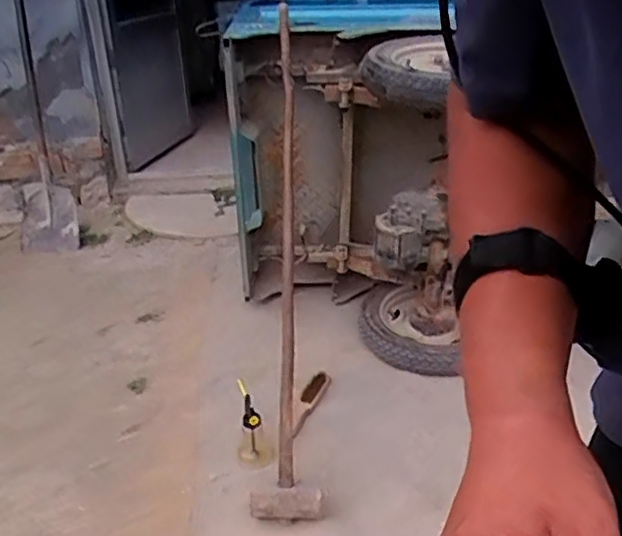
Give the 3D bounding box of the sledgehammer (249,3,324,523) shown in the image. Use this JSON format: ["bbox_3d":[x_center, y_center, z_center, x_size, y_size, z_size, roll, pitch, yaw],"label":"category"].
[{"bbox_3d":[-0.050,0.005,1.401,0.150,1.053,0.097,0,-11,3],"label":"sledgehammer"}]

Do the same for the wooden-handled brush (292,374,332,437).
[{"bbox_3d":[-0.009,0.336,1.586,0.050,0.024,0.240,8,28,19],"label":"wooden-handled brush"}]

